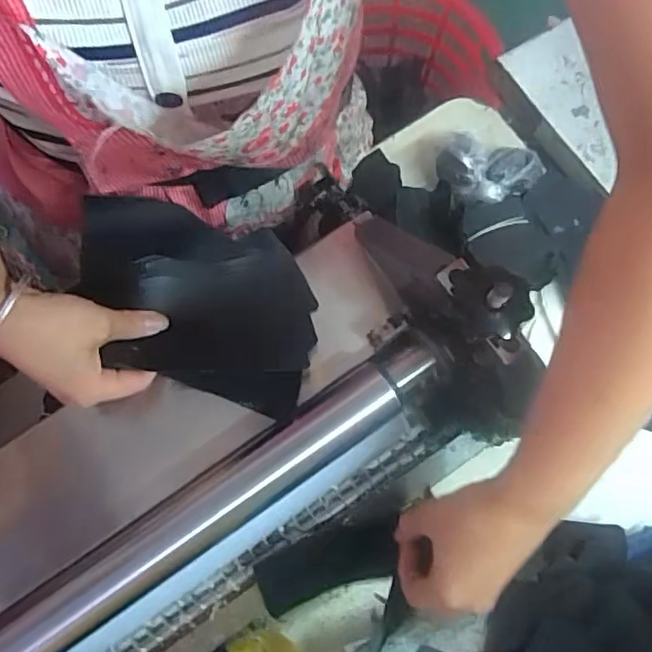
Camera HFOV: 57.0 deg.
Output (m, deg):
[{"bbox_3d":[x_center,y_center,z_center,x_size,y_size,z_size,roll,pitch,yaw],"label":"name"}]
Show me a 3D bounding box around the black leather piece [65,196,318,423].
[{"bbox_3d":[-0.092,-0.019,0.432,0.171,0.031,0.123,19,77,-19],"label":"black leather piece"}]

